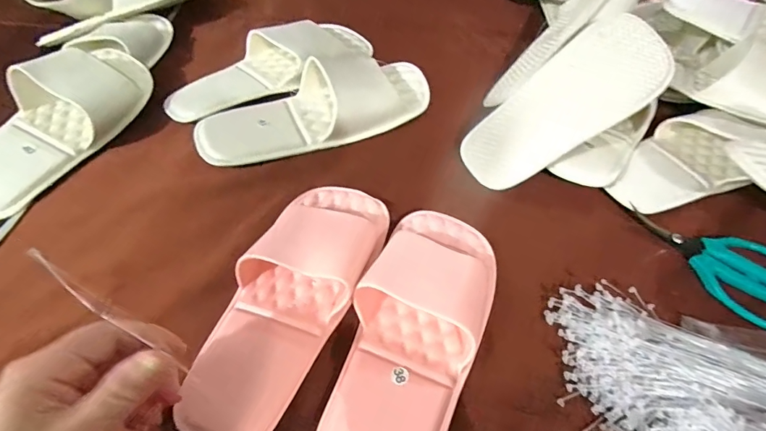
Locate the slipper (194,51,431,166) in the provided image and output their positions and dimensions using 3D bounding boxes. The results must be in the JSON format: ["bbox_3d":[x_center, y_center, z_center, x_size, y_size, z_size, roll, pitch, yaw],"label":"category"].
[{"bbox_3d":[-0.071,-0.130,0.465,0.269,0.048,0.102,-23,55,-18],"label":"slipper"}]

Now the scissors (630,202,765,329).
[{"bbox_3d":[0.299,0.038,0.370,0.073,0.012,0.142,-36,60,-26],"label":"scissors"}]

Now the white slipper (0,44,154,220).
[{"bbox_3d":[-0.348,-0.106,0.433,0.088,0.063,0.232,17,53,13],"label":"white slipper"}]

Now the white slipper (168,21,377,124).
[{"bbox_3d":[-0.134,-0.194,0.514,0.271,0.045,0.114,-27,57,-21],"label":"white slipper"}]

